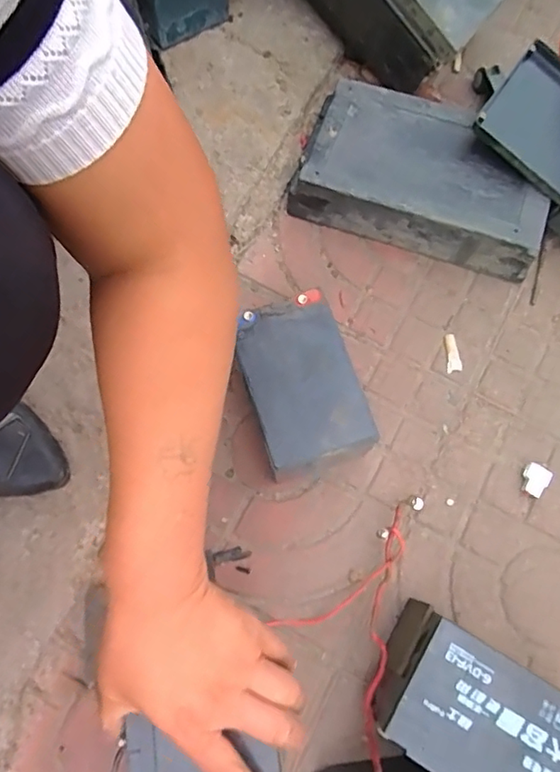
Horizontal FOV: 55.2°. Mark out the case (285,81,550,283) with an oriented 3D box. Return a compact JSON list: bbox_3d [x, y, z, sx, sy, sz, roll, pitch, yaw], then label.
[{"bbox_3d":[0.159,-0.232,0.605,0.268,0.074,0.150,18,73,6],"label":"case"}]

